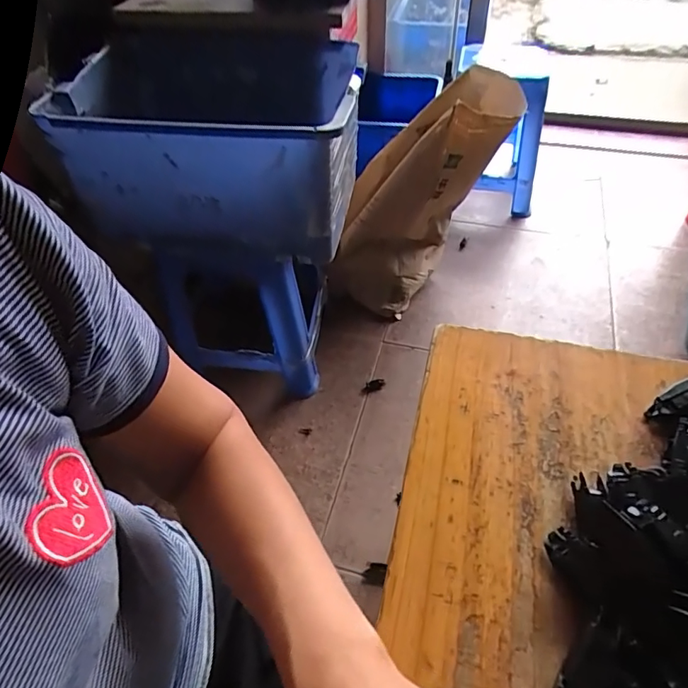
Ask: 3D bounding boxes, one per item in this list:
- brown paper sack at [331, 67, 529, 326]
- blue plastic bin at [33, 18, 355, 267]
[{"bbox_3d":[0.195,-0.392,1.305,0.292,0.612,0.317,16,48,-13],"label":"brown paper sack"},{"bbox_3d":[-0.219,-0.348,0.888,0.480,0.280,0.339,7,50,10],"label":"blue plastic bin"}]

